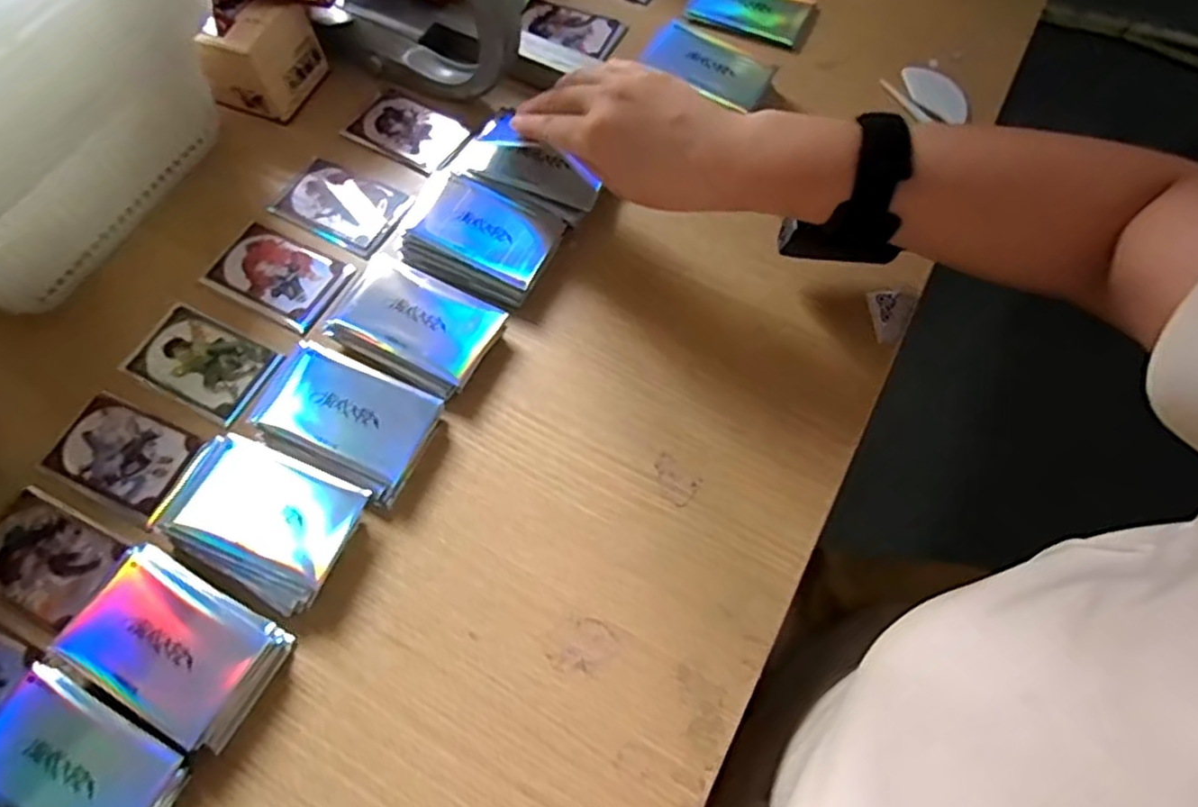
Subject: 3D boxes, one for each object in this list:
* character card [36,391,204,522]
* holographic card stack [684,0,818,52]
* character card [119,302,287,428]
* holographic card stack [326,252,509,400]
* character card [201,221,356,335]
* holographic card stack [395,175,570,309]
[{"bbox_3d":[-0.295,0.031,0.419,0.090,0.004,0.056,22,67,12],"label":"character card"},{"bbox_3d":[0.128,-0.329,0.565,0.102,0.008,0.064,28,70,14],"label":"holographic card stack"},{"bbox_3d":[-0.262,-0.027,0.445,0.098,0.005,0.059,26,70,13],"label":"character card"},{"bbox_3d":[-0.121,-0.051,0.440,0.102,0.019,0.068,27,70,13],"label":"holographic card stack"},{"bbox_3d":[-0.225,-0.091,0.473,0.093,0.004,0.060,26,70,13],"label":"character card"},{"bbox_3d":[-0.082,-0.114,0.463,0.098,0.025,0.079,22,69,11],"label":"holographic card stack"}]

